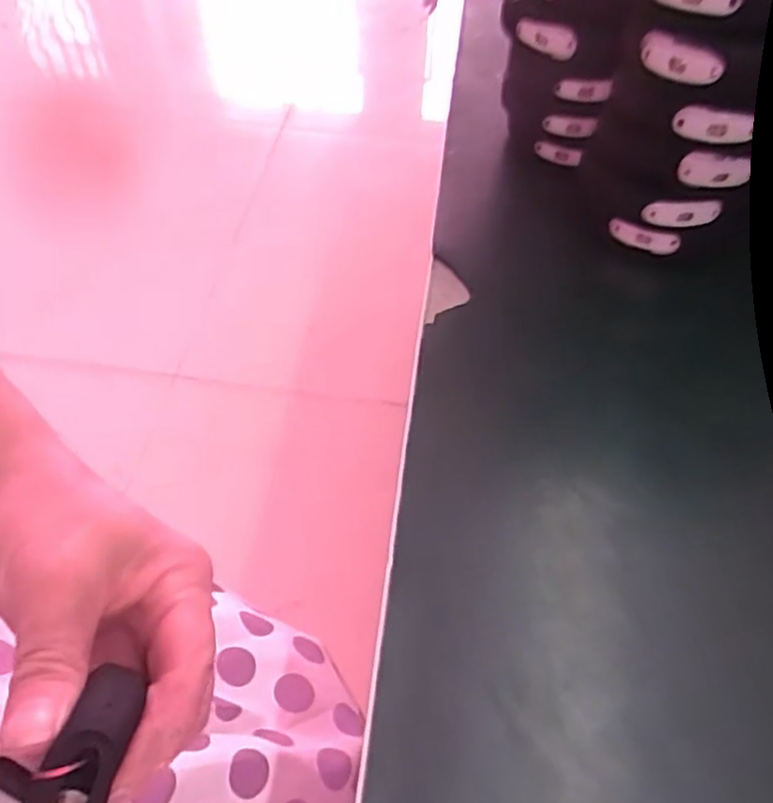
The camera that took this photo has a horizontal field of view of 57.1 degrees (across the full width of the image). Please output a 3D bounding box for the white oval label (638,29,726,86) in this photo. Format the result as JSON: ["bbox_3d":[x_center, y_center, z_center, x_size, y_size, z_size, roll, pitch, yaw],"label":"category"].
[{"bbox_3d":[0.104,-0.121,0.253,0.030,0.013,0.005,38,60,24],"label":"white oval label"}]

